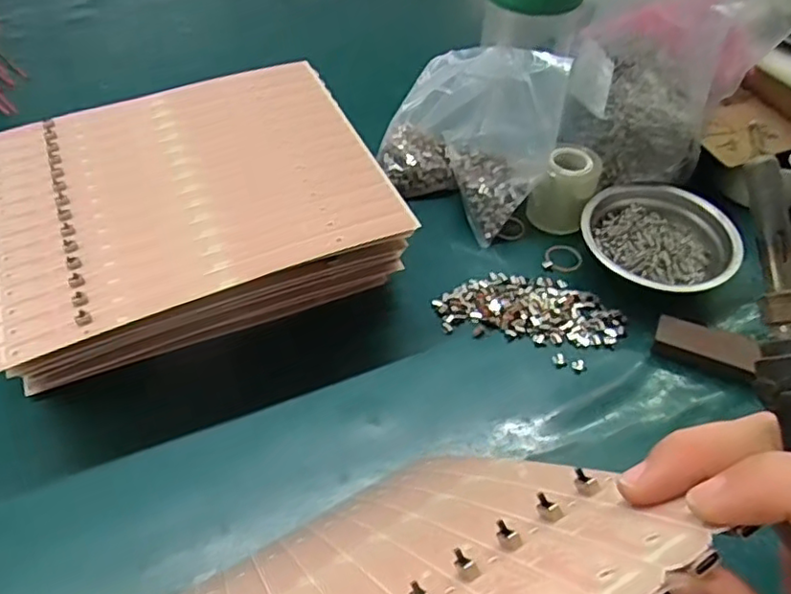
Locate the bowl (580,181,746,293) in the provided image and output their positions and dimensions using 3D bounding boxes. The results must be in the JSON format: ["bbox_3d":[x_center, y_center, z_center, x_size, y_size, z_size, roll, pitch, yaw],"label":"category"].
[{"bbox_3d":[0.231,-0.054,0.553,0.128,0.034,0.131,0,49,0],"label":"bowl"}]

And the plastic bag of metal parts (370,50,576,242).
[{"bbox_3d":[0.060,-0.154,0.574,0.100,0.135,0.162,-33,56,-26],"label":"plastic bag of metal parts"}]

